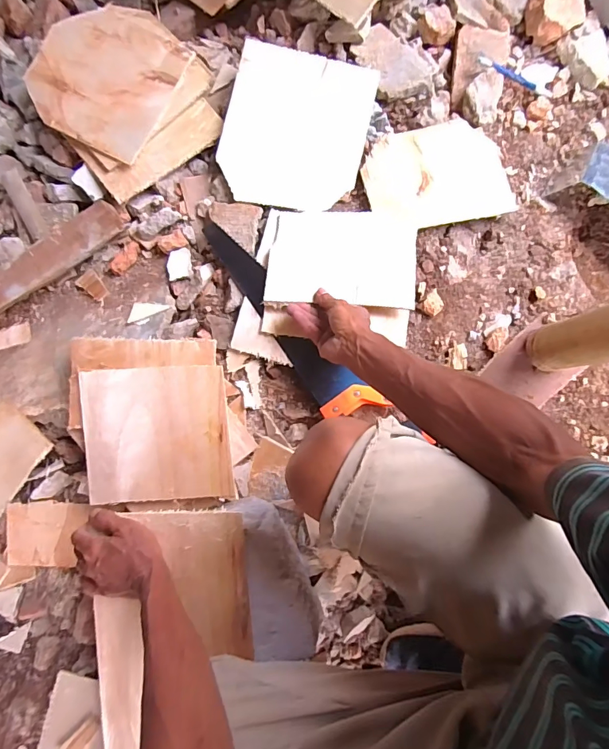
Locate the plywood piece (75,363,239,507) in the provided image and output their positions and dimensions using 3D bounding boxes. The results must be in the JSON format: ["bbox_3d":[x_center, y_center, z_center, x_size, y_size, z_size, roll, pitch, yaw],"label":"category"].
[{"bbox_3d":[-0.212,0.086,0.609,0.209,0.008,0.189,-4,90,-3],"label":"plywood piece"}]

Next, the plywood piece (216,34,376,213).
[{"bbox_3d":[-0.013,-0.383,0.667,0.217,0.018,0.243,13,90,-3],"label":"plywood piece"}]

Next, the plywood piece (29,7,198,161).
[{"bbox_3d":[-0.320,-0.487,0.684,0.216,0.011,0.232,26,86,-1],"label":"plywood piece"}]

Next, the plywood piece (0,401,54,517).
[{"bbox_3d":[-0.488,0.136,0.676,0.111,0.009,0.177,41,98,-2],"label":"plywood piece"}]

